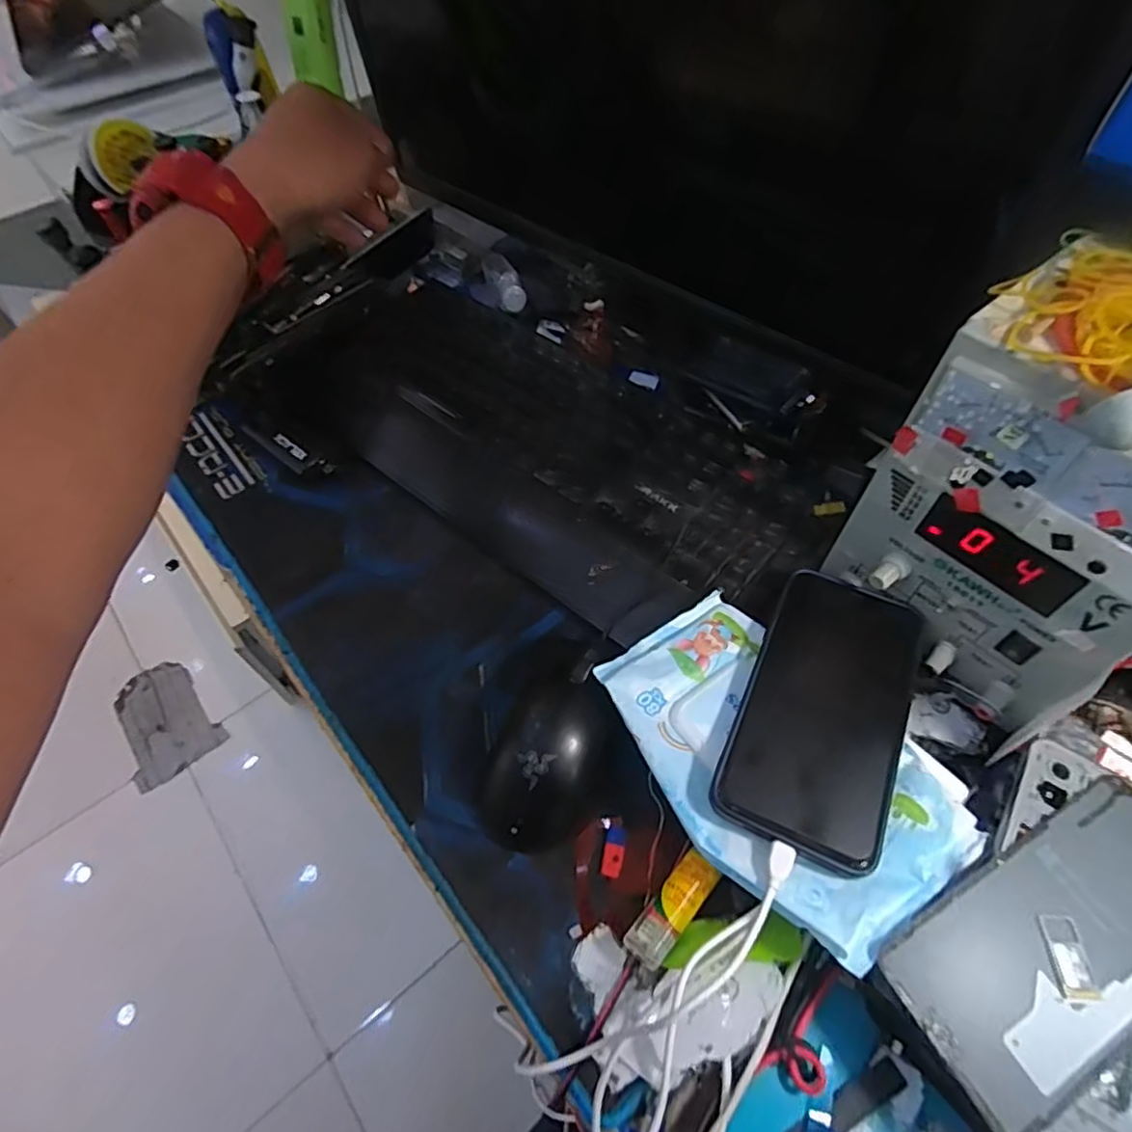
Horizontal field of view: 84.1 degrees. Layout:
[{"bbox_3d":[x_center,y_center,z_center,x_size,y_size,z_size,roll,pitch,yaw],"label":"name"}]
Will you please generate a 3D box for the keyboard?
[{"bbox_3d":[-0.029,-0.093,0.491,0.440,0.052,0.190,33,62,21],"label":"keyboard"}]

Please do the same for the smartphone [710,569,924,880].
[{"bbox_3d":[0.140,0.072,0.338,0.079,0.008,0.163,22,55,16],"label":"smartphone"}]

